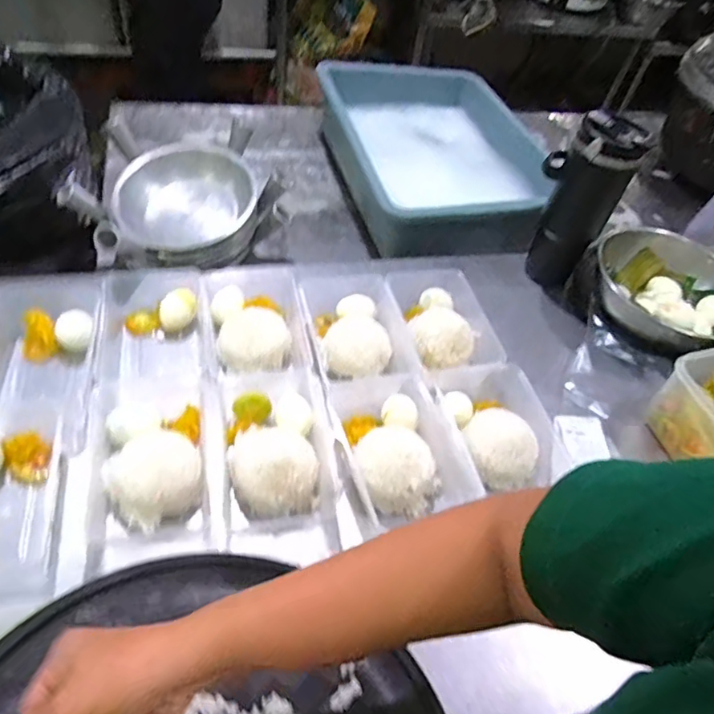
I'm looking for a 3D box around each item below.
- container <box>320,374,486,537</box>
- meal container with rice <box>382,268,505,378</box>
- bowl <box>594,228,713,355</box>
[{"bbox_3d":[0.042,0.085,0.601,0.136,0.053,0.166,-16,55,-16],"label":"container"},{"bbox_3d":[0.108,-0.042,0.728,0.117,0.045,0.173,-11,55,-13],"label":"meal container with rice"},{"bbox_3d":[0.444,-0.086,0.775,0.214,0.076,0.198,2,52,-3],"label":"bowl"}]

